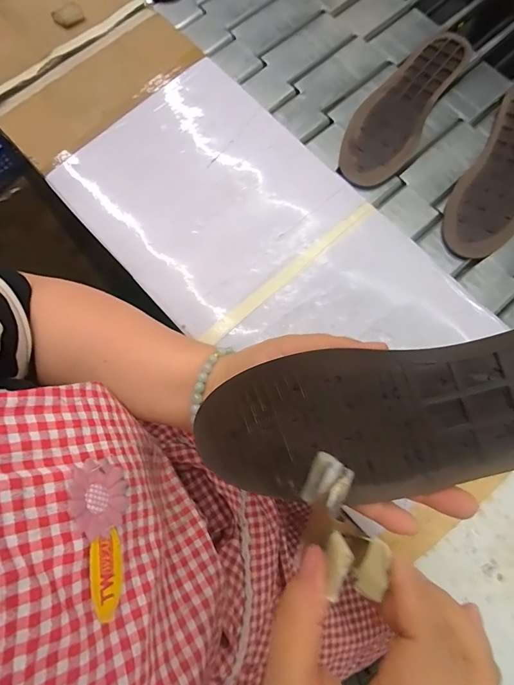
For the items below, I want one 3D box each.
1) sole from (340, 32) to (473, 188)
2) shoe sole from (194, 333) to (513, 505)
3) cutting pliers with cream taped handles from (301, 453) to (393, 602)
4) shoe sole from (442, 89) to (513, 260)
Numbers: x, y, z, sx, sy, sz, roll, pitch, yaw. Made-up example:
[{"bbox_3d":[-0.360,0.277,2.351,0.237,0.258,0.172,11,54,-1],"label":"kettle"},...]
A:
[{"bbox_3d":[0.191,-0.312,0.508,0.084,0.013,0.262,32,77,6],"label":"sole"},{"bbox_3d":[0.092,0.036,0.205,0.261,0.024,0.078,-13,76,17],"label":"shoe sole"},{"bbox_3d":[0.043,0.094,0.204,0.033,0.036,0.066,-13,41,-4],"label":"cutting pliers with cream taped handles"},{"bbox_3d":[0.311,-0.215,0.484,0.081,0.014,0.261,31,77,6],"label":"shoe sole"}]

